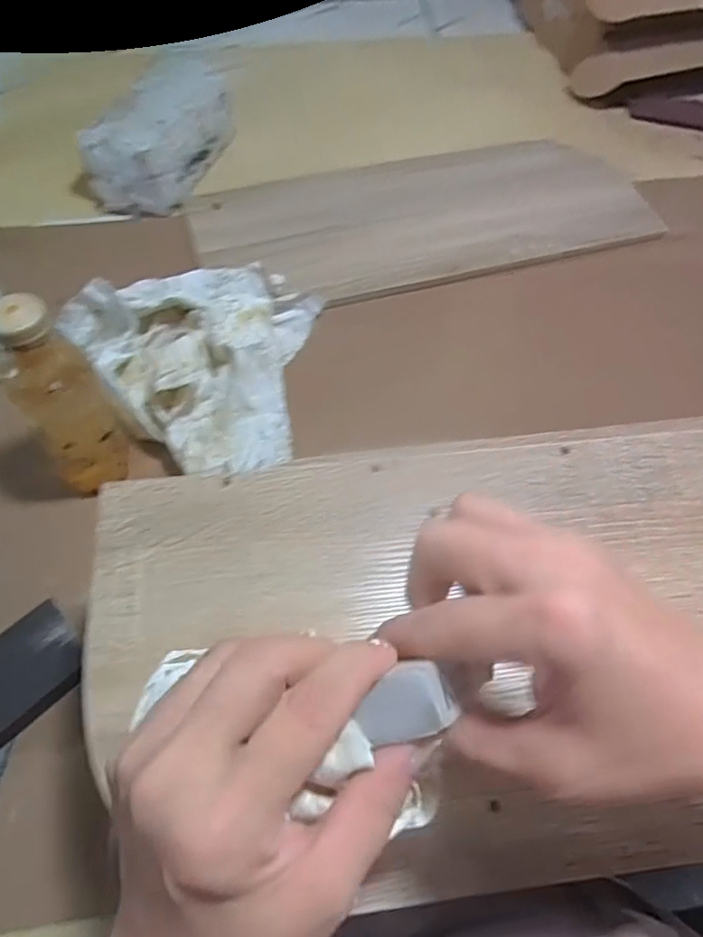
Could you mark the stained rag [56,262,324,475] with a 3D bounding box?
[{"bbox_3d":[-0.151,-0.100,0.597,0.236,0.088,0.231,-4,61,-4],"label":"stained rag"}]

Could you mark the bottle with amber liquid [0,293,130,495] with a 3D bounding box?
[{"bbox_3d":[-0.242,-0.057,0.492,0.071,0.195,0.064,-31,66,-17],"label":"bottle with amber liquid"}]

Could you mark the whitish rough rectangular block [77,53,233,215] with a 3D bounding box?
[{"bbox_3d":[-0.250,-0.442,0.777,0.104,0.095,0.212,17,62,8],"label":"whitish rough rectangular block"}]

